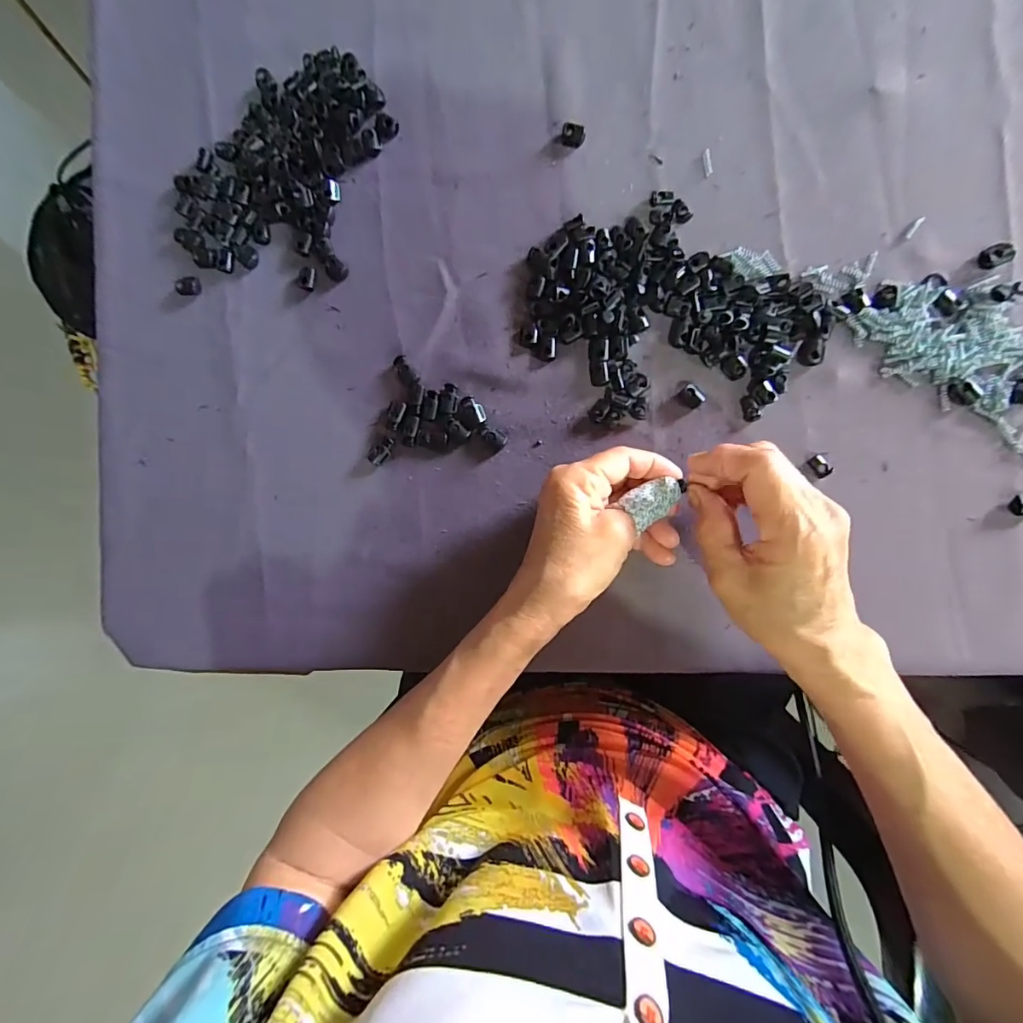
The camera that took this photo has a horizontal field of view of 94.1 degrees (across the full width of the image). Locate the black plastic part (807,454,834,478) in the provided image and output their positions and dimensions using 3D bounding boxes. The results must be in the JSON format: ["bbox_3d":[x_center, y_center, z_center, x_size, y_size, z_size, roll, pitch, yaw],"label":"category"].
[{"bbox_3d":[0.192,-0.028,0.297,0.011,0.005,0.015,-28,86,6],"label":"black plastic part"}]

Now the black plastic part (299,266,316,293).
[{"bbox_3d":[-0.144,-0.163,0.334,0.012,0.004,0.016,9,90,7],"label":"black plastic part"}]

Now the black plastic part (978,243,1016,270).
[{"bbox_3d":[0.285,-0.151,0.279,0.014,0.006,0.013,-20,87,6],"label":"black plastic part"}]

